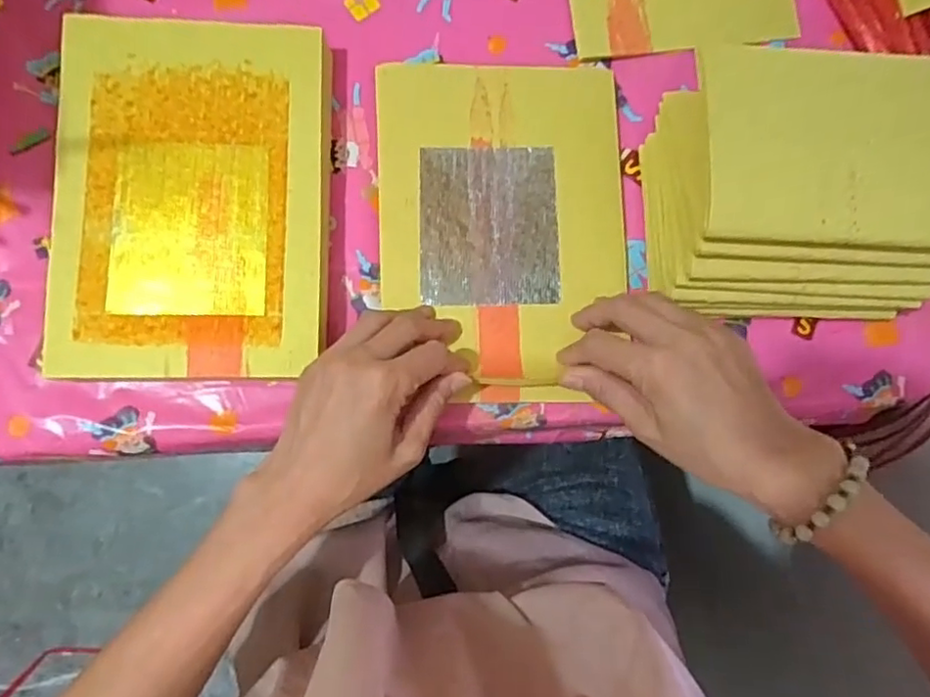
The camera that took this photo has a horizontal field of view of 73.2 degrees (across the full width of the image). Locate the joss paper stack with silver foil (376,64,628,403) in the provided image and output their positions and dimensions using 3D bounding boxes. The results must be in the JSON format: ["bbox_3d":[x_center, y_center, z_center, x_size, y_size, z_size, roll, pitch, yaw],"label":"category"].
[{"bbox_3d":[0.026,-0.081,0.412,0.160,0.014,0.227,-2,83,-5],"label":"joss paper stack with silver foil"}]

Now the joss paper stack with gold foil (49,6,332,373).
[{"bbox_3d":[-0.169,-0.093,0.397,0.159,0.029,0.224,1,83,-4],"label":"joss paper stack with gold foil"}]

